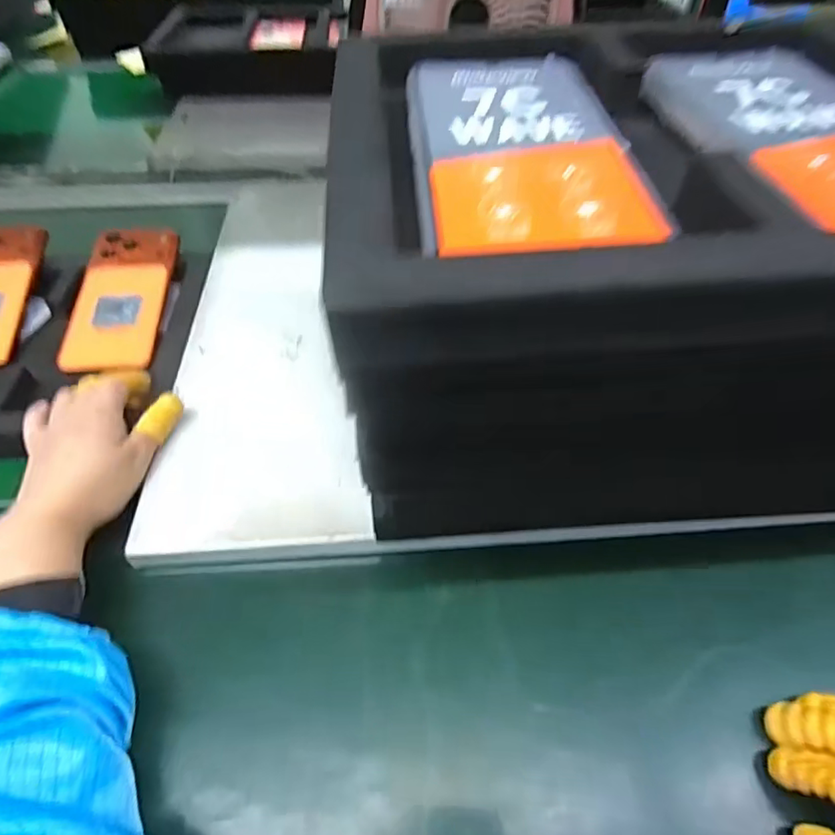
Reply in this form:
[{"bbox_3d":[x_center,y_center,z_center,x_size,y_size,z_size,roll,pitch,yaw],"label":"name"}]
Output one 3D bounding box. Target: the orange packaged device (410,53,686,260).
[{"bbox_3d":[0.037,-0.108,0.206,0.077,0.009,0.150,-3,49,-2],"label":"orange packaged device"}]

